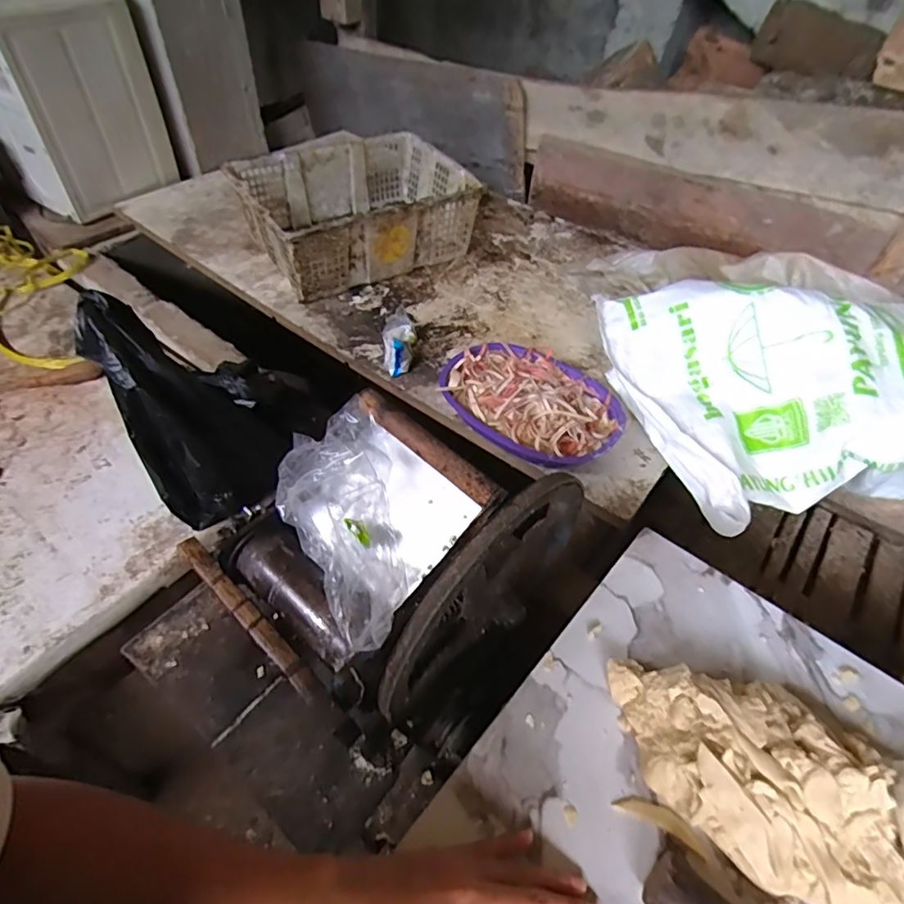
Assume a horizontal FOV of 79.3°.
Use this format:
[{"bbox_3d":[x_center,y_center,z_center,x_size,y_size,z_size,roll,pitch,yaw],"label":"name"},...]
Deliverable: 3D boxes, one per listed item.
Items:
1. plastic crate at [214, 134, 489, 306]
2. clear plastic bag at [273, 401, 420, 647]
[{"bbox_3d":[-0.214,-0.547,1.237,0.481,0.159,0.342,-27,56,-24],"label":"plastic crate"},{"bbox_3d":[-0.094,0.065,0.486,0.109,0.075,0.206,-12,73,-16],"label":"clear plastic bag"}]

